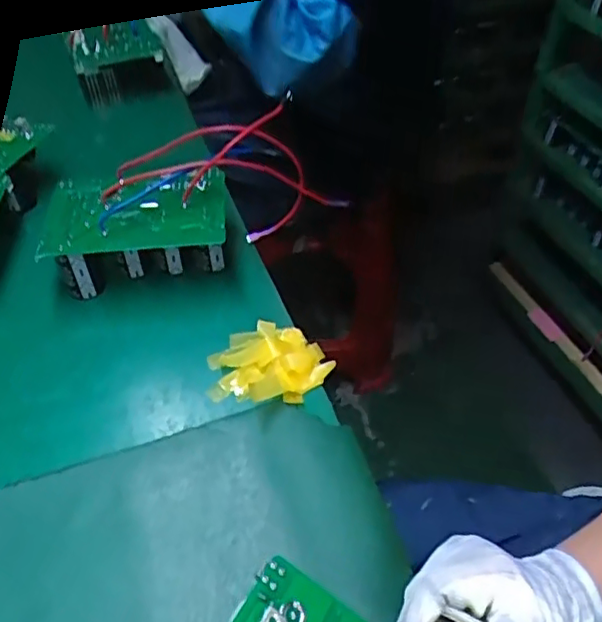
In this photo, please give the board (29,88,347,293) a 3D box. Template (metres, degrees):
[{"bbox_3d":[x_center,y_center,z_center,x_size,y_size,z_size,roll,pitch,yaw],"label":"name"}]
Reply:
[{"bbox_3d":[-0.094,-0.094,0.553,0.257,0.106,0.111,-5,47,-5],"label":"board"}]

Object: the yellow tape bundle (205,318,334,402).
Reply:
[{"bbox_3d":[-0.025,0.039,0.483,0.092,0.022,0.073,-9,47,-10],"label":"yellow tape bundle"}]

